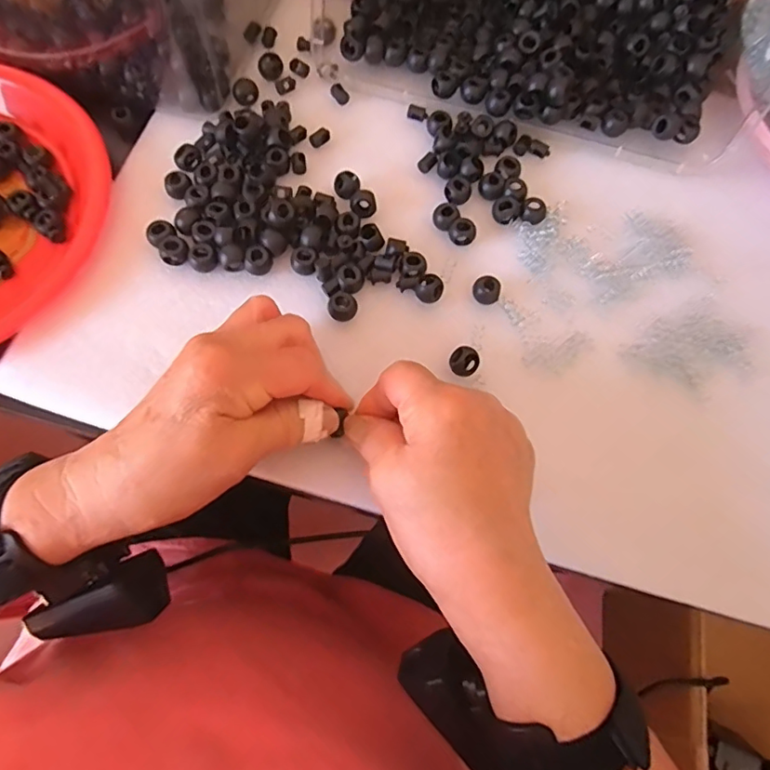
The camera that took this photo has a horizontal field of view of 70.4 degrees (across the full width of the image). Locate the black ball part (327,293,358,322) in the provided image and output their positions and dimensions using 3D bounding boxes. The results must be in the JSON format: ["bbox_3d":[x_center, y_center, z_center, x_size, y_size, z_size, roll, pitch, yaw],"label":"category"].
[{"bbox_3d":[-0.026,-0.047,0.333,0.017,0.011,0.016,1,71,-3],"label":"black ball part"}]

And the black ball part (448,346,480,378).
[{"bbox_3d":[0.046,-0.013,0.322,0.017,0.015,0.017,1,71,-3],"label":"black ball part"}]

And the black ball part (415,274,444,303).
[{"bbox_3d":[0.028,-0.060,0.337,0.017,0.014,0.019,19,78,3],"label":"black ball part"}]

